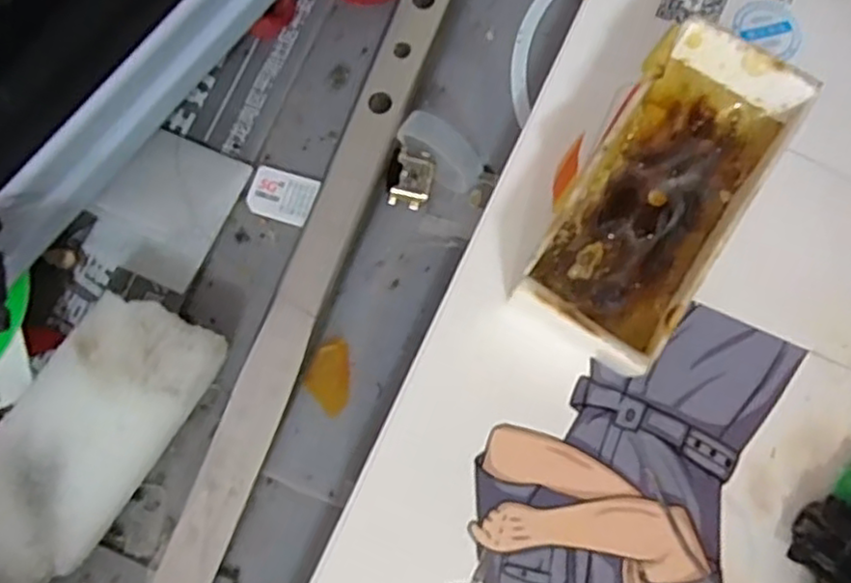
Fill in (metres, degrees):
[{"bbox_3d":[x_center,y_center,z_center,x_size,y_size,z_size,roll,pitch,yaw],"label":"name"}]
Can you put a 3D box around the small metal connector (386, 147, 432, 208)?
[{"bbox_3d":[-0.003,-0.020,0.118,0.007,0.005,0.009,11,78,4],"label":"small metal connector"}]

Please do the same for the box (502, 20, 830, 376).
[{"bbox_3d":[0.032,-0.012,0.098,0.022,0.020,0.047,33,80,8],"label":"box"}]

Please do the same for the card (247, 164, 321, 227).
[{"bbox_3d":[-0.026,-0.017,0.122,0.012,0.004,0.009,17,80,6],"label":"card"}]

